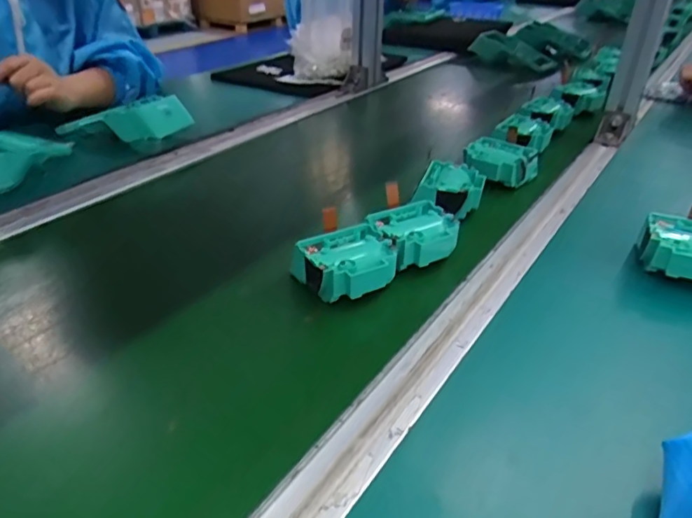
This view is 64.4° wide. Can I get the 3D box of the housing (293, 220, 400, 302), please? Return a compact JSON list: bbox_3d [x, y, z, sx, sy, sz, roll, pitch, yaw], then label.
[{"bbox_3d":[-0.001,0.005,0.467,0.075,0.035,0.067,-9,35,-20],"label":"housing"}]

